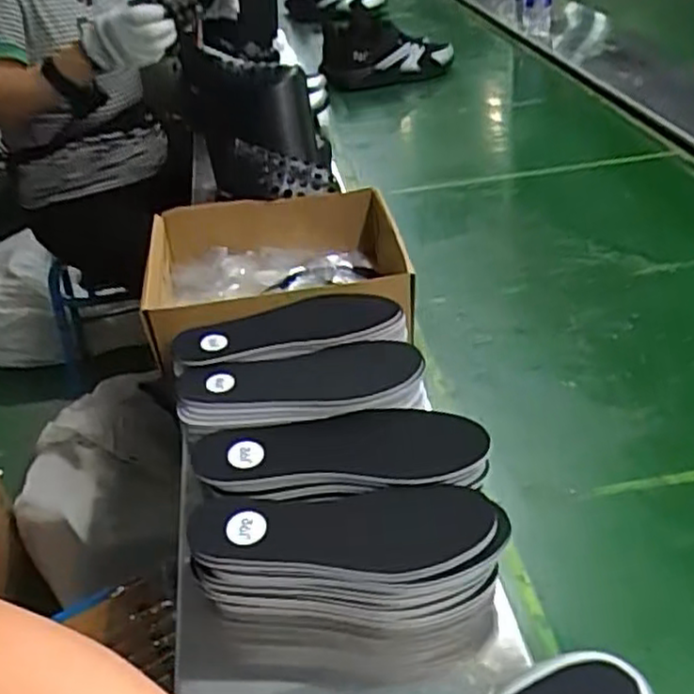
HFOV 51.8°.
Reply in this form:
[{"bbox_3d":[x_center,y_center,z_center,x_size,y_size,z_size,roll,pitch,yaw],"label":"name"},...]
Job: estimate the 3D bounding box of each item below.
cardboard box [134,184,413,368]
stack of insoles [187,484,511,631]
[{"bbox_3d":[-0.076,-0.079,0.771,0.277,0.088,0.225,-9,36,-4],"label":"cardboard box"},{"bbox_3d":[0.002,0.160,0.516,0.217,0.090,0.079,-4,36,3],"label":"stack of insoles"}]

